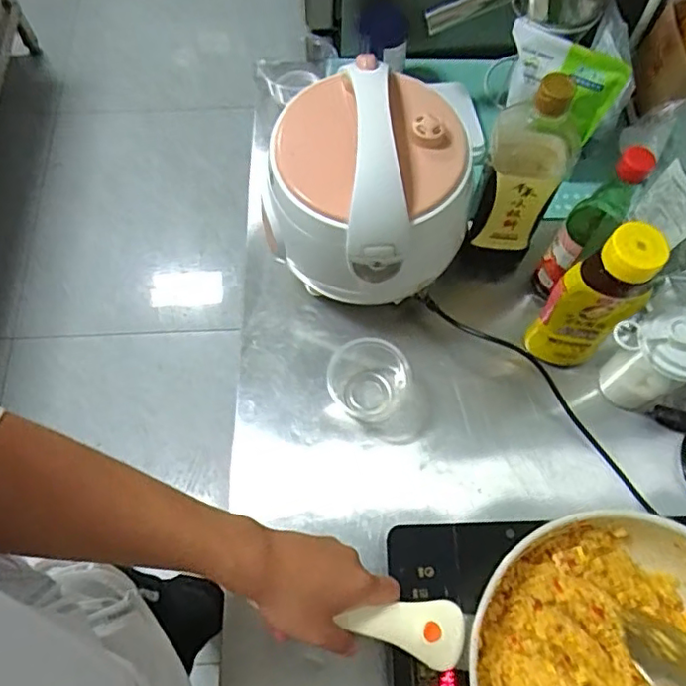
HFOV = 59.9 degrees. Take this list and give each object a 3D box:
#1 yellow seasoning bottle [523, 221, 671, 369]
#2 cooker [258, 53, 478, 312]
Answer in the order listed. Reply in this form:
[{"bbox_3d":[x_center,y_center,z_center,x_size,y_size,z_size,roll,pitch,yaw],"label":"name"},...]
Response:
[{"bbox_3d":[0.257,-0.038,0.621,0.056,0.220,0.062,-27,69,-12],"label":"yellow seasoning bottle"},{"bbox_3d":[0.028,-0.156,0.642,0.210,0.199,0.177,10,66,4],"label":"cooker"}]

